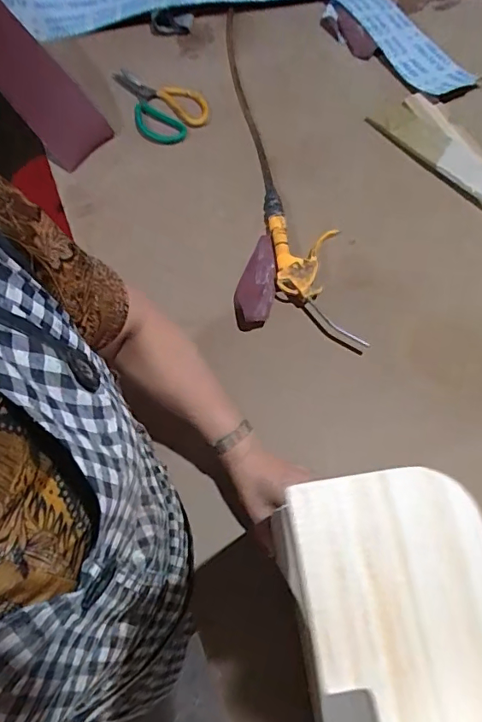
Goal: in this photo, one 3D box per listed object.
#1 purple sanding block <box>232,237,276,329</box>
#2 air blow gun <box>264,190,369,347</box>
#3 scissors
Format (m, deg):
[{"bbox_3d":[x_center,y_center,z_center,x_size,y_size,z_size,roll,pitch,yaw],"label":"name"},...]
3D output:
[{"bbox_3d":[0.022,-0.110,0.648,0.047,0.026,0.137,8,73,8],"label":"purple sanding block"},{"bbox_3d":[0.092,-0.130,0.672,0.099,0.047,0.254,-9,71,2],"label":"air blow gun"},{"bbox_3d":[-0.138,-0.398,0.769,0.167,0.018,0.095,23,82,6],"label":"scissors"}]

